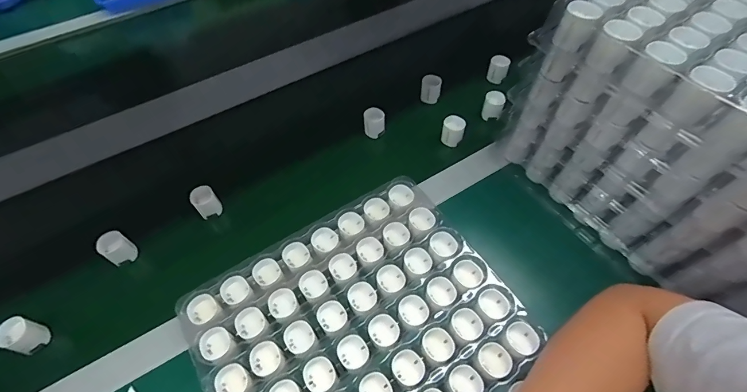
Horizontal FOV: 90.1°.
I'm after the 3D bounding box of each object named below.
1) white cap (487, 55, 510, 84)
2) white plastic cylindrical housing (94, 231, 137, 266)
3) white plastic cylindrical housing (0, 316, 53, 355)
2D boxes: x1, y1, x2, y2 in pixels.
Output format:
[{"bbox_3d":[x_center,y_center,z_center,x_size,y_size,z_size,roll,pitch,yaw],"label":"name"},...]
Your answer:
[{"bbox_3d":[0.208,-0.211,0.625,0.031,0.037,0.031,0,55,0],"label":"white cap"},{"bbox_3d":[-0.312,0.065,0.455,0.029,0.037,0.030,0,55,0],"label":"white plastic cylindrical housing"},{"bbox_3d":[-0.371,0.148,0.395,0.025,0.039,0.029,16,56,11],"label":"white plastic cylindrical housing"}]

